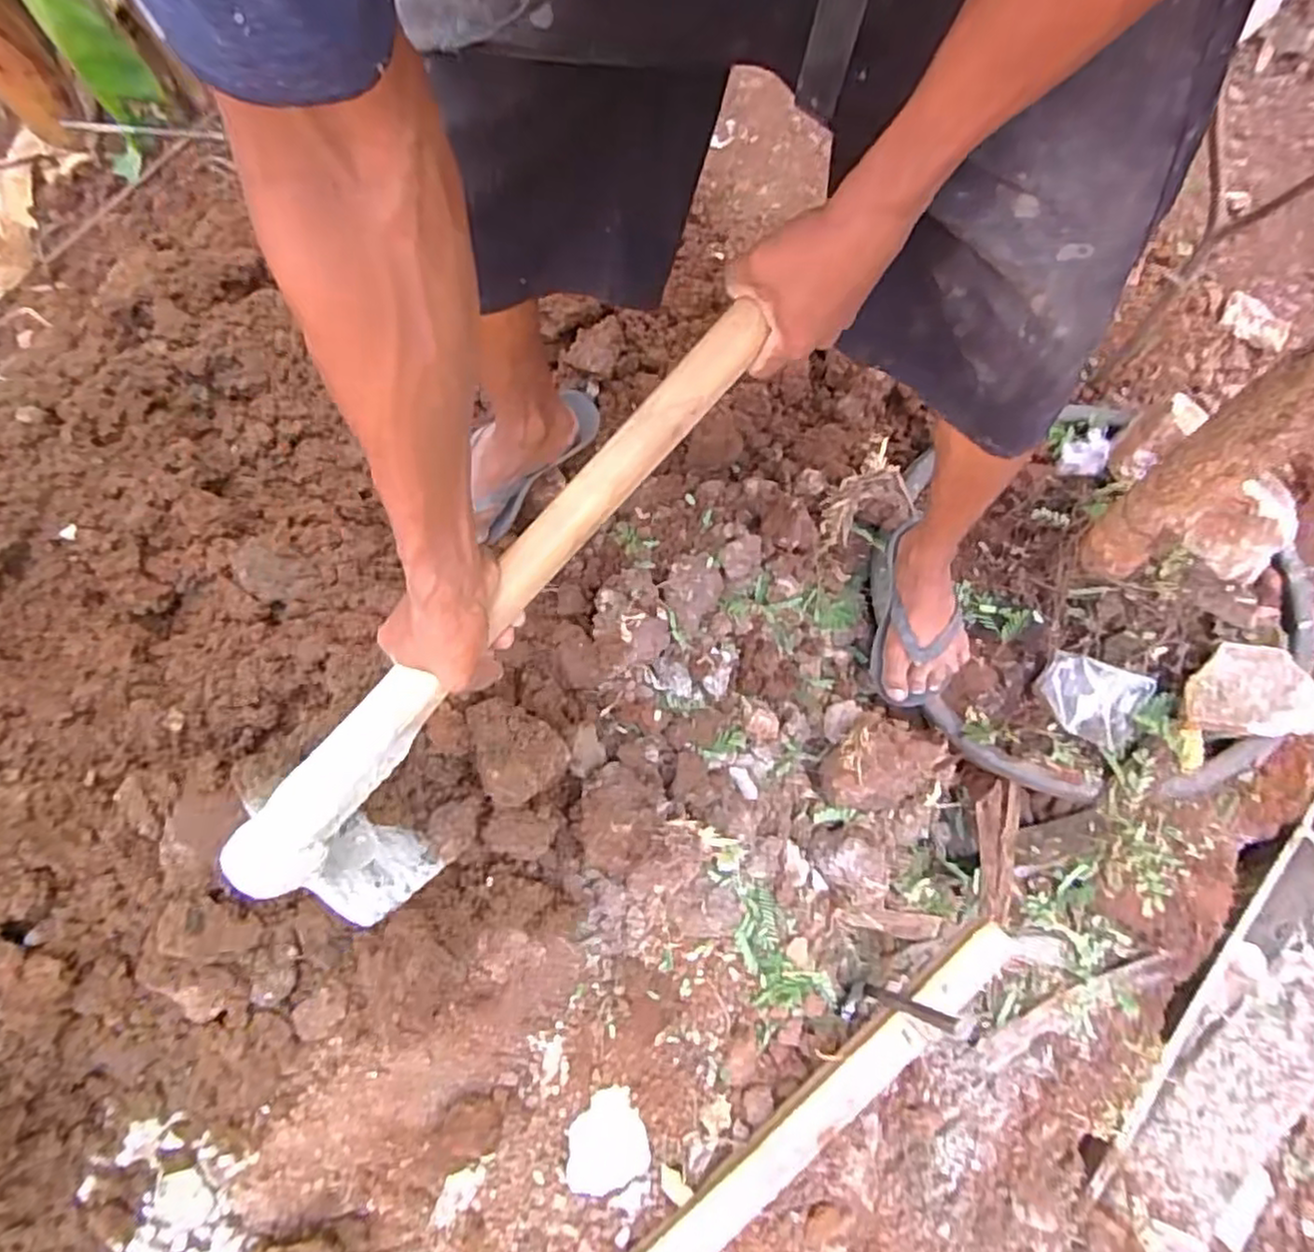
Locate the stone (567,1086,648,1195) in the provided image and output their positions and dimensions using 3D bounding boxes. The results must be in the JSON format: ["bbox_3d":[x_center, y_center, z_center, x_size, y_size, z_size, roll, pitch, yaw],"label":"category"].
[{"bbox_3d":[-0.056,0.531,0.736,0.084,0.020,0.083,-20,69,-6],"label":"stone"}]

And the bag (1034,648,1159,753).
[{"bbox_3d":[0.519,0.081,0.853,0.111,0.021,0.101,30,72,13],"label":"bag"}]

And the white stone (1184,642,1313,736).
[{"bbox_3d":[0.701,0.076,0.824,0.146,0.052,0.104,13,69,7],"label":"white stone"}]

